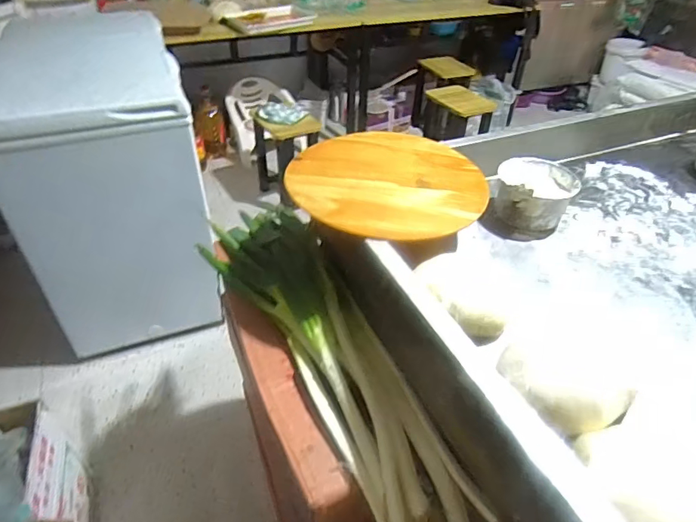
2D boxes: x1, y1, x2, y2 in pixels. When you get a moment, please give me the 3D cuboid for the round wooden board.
[{"bbox_3d":[0.071,-0.152,0.861,0.347,0.026,0.327,1,40,-1],"label":"round wooden board"}]

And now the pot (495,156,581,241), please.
[{"bbox_3d":[0.371,-0.128,0.931,0.150,0.090,0.174,16,42,17],"label":"pot"}]

